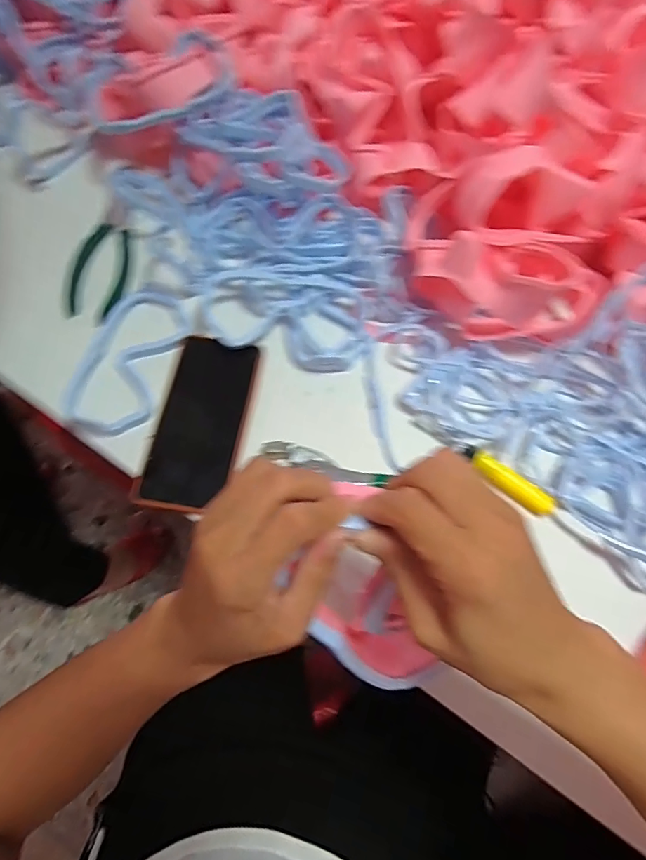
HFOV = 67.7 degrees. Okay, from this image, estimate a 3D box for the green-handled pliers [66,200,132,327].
[{"bbox_3d":[-0.224,-0.166,0.483,0.057,0.019,0.144,-2,66,-4],"label":"green-handled pliers"}]

